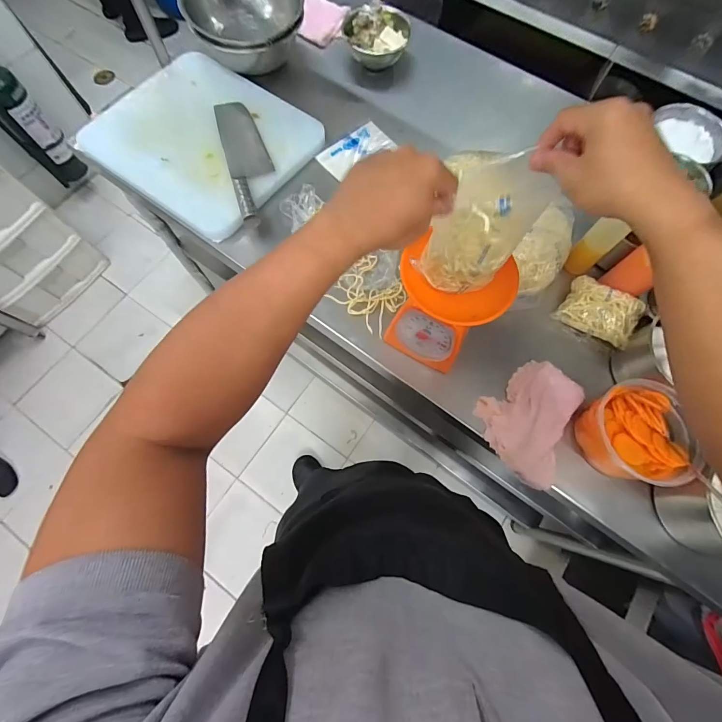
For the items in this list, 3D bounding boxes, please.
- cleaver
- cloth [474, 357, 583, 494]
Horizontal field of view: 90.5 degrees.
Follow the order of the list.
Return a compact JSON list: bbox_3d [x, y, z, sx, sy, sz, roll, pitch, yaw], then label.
[{"bbox_3d":[-0.226,-0.408,0.705,0.081,0.029,0.317,-18,74,-6],"label":"cleaver"},{"bbox_3d":[0.278,0.092,0.570,0.153,0.046,0.168,42,77,11],"label":"cloth"}]

